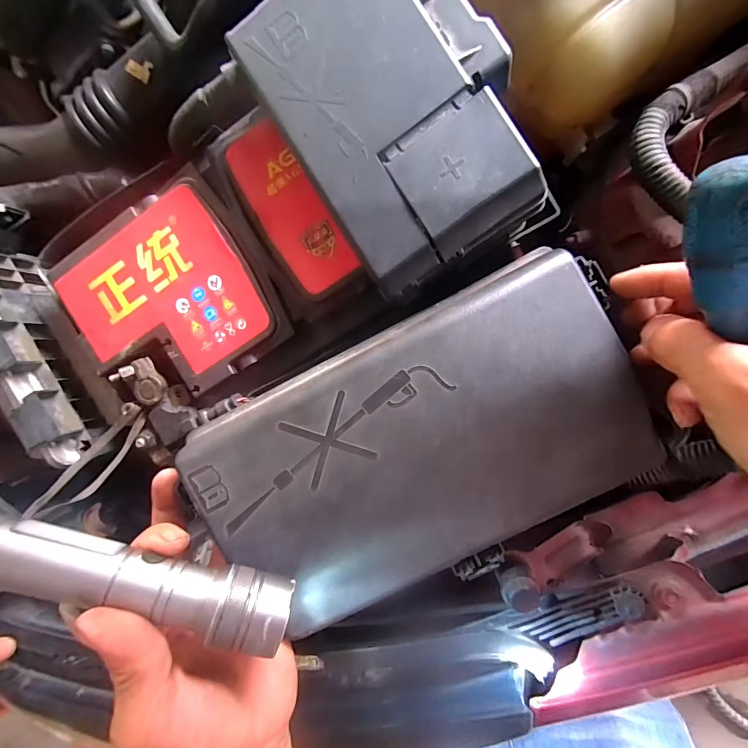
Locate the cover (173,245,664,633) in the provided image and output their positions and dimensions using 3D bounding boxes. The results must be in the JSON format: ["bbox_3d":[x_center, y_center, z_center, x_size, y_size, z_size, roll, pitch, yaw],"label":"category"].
[{"bbox_3d":[0.030,0.046,0.214,0.241,0.028,0.145,-27,93,5],"label":"cover"}]

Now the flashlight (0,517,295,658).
[{"bbox_3d":[-0.115,0.100,0.180,0.150,0.024,0.024,18,96,-7],"label":"flashlight"}]

